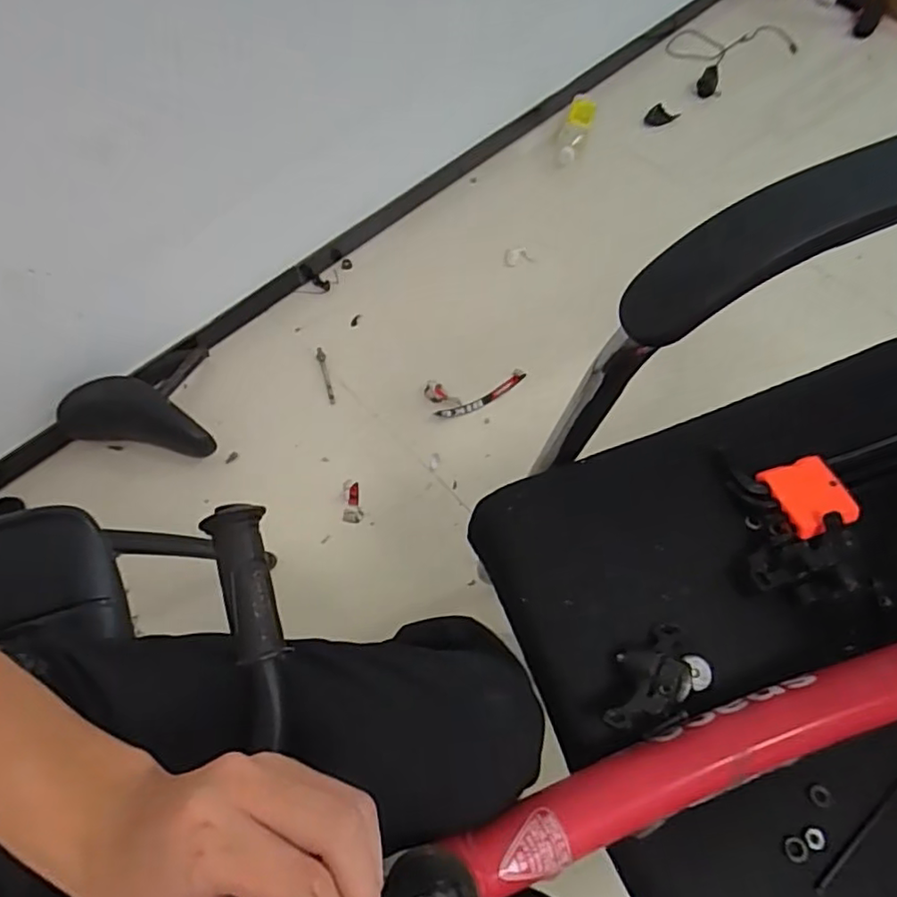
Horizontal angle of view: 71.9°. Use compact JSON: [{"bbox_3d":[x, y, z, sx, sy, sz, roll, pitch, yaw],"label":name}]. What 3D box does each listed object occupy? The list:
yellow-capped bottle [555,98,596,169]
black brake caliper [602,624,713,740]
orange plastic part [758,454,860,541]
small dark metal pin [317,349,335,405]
[{"bbox_3d":[0.265,-0.664,1.290,0.060,0.055,0.162,18,64,10],"label":"yellow-capped bottle"},{"bbox_3d":[0.130,0.150,0.390,0.079,0.039,0.052,-28,67,-11],"label":"black brake caliper"},{"bbox_3d":[0.257,0.032,0.437,0.049,0.013,0.053,-19,65,-7],"label":"orange plastic part"},{"bbox_3d":[-0.209,-0.124,1.057,0.014,0.016,0.113,-16,64,-7],"label":"small dark metal pin"}]

